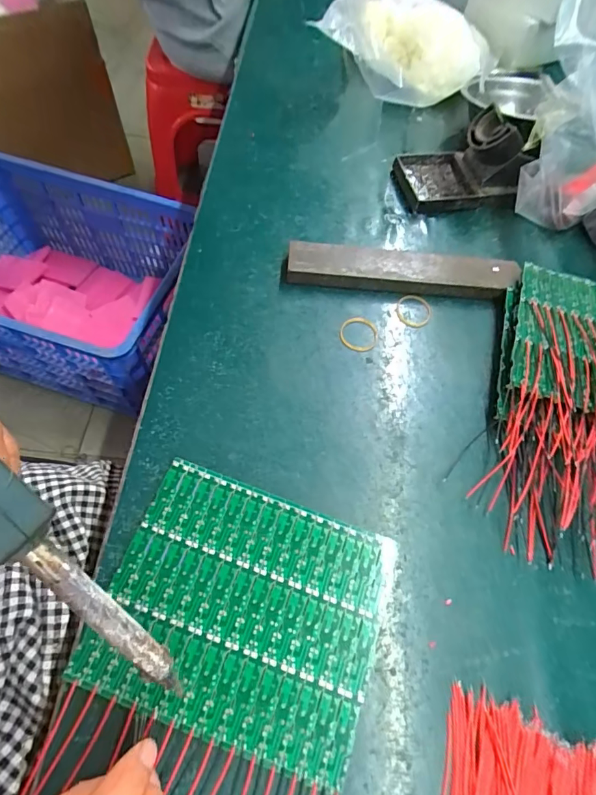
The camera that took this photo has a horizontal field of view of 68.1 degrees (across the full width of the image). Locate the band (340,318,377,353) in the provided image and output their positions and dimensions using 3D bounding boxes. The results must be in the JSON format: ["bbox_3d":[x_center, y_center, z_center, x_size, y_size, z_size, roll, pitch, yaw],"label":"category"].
[{"bbox_3d":[0.049,-0.051,0.353,0.030,0.004,0.032,2,62,-3],"label":"band"}]

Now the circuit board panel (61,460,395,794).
[{"bbox_3d":[-0.028,0.117,0.248,0.148,0.004,0.125,19,62,4],"label":"circuit board panel"}]

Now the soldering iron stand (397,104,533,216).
[{"bbox_3d":[0.155,-0.232,0.426,0.108,0.062,0.076,-8,63,-8],"label":"soldering iron stand"}]

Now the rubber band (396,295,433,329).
[{"bbox_3d":[0.097,-0.072,0.368,0.030,0.004,0.032,2,62,-3],"label":"rubber band"}]

